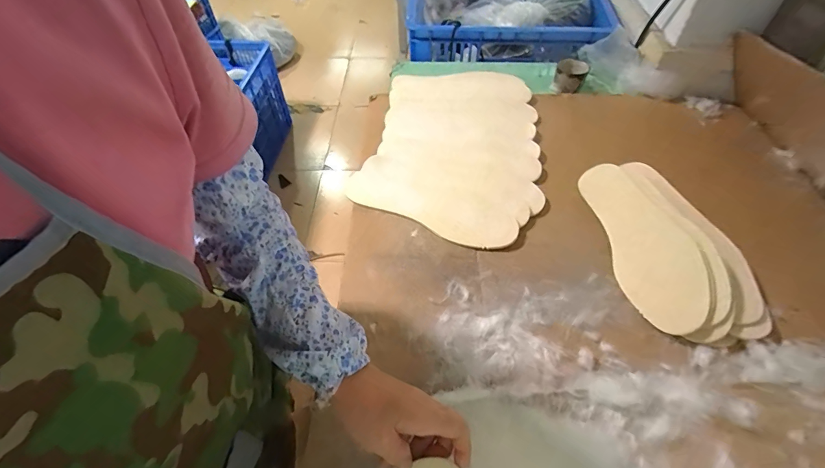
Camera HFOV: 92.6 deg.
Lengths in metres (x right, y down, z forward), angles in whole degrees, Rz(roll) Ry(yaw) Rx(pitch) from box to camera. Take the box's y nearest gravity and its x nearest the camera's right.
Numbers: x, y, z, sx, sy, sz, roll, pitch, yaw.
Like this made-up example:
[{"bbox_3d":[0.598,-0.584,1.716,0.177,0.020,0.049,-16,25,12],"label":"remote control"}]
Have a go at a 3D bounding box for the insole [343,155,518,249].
[{"bbox_3d":[0.025,-0.049,0.609,0.272,0.008,0.092,24,68,21],"label":"insole"}]

